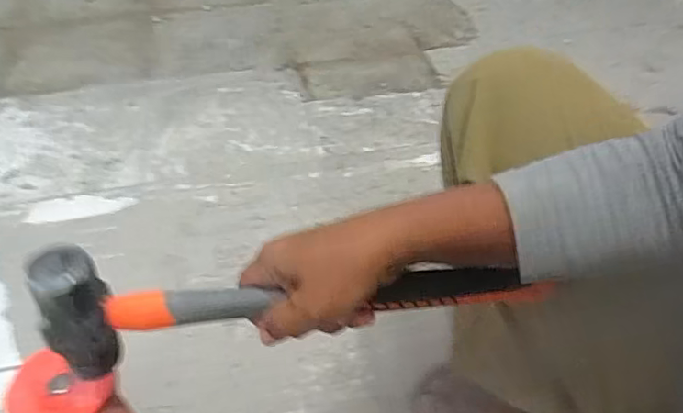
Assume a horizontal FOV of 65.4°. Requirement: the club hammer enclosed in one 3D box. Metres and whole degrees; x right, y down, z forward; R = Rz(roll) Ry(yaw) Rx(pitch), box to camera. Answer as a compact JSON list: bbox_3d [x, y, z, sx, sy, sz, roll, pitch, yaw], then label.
[{"bbox_3d":[-0.019,0.068,0.380,0.350,0.098,0.040,-3,49,-9],"label":"club hammer"}]

